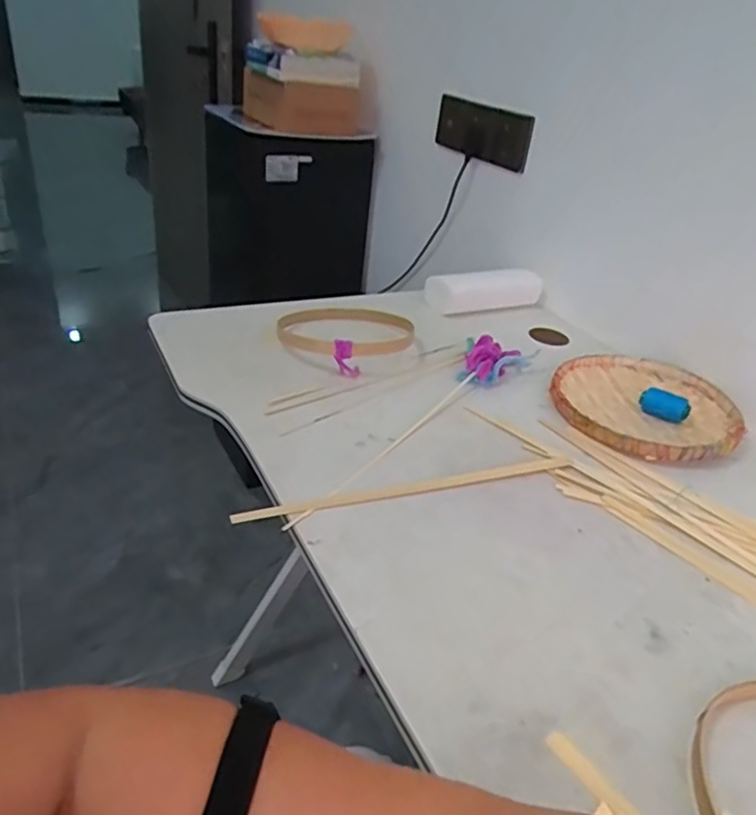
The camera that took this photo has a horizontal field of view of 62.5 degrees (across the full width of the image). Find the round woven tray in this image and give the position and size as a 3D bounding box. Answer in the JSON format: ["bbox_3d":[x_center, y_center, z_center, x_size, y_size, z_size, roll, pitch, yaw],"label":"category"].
[{"bbox_3d":[0.317,-0.006,0.747,0.210,0.022,0.219,4,33,-3],"label":"round woven tray"}]

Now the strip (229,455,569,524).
[{"bbox_3d":[0.038,0.072,0.579,0.342,0.007,0.017,-9,35,-22],"label":"strip"}]

